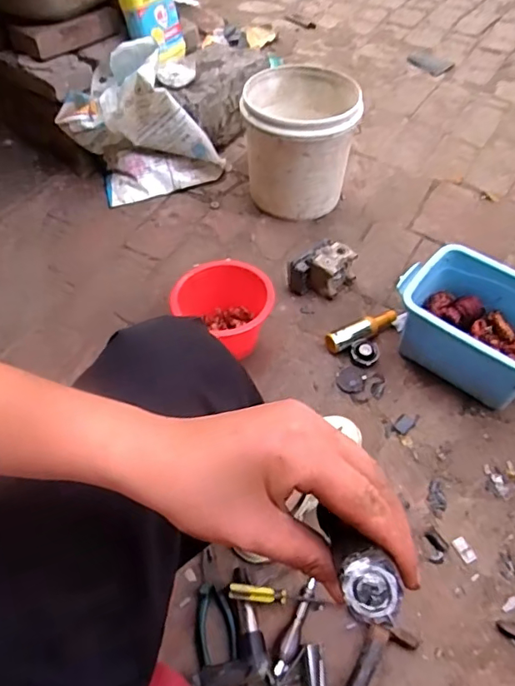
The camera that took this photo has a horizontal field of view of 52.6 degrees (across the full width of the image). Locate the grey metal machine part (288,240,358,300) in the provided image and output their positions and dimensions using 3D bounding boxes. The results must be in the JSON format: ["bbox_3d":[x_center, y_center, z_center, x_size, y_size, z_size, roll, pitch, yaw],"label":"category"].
[{"bbox_3d":[0.133,-0.143,1.047,0.124,0.080,0.084,-29,59,-19],"label":"grey metal machine part"}]

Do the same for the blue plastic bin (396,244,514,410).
[{"bbox_3d":[0.384,-0.025,0.893,0.283,0.135,0.178,31,60,21],"label":"blue plastic bin"}]

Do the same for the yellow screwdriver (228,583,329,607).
[{"bbox_3d":[0.031,0.352,0.720,0.139,0.018,0.021,13,53,-11],"label":"yellow screwdriver"}]

